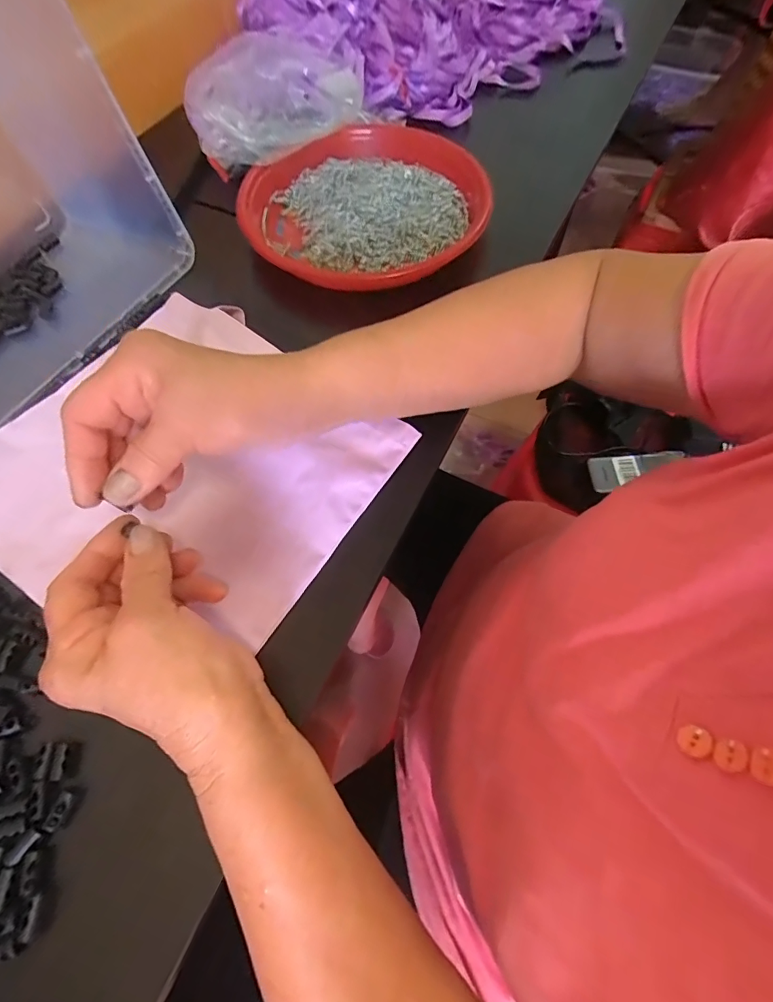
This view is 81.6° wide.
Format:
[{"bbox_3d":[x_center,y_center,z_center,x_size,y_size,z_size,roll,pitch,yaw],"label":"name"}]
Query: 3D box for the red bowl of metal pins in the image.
[{"bbox_3d":[-0.019,-0.297,0.439,0.229,0.038,0.214,3,65,2],"label":"red bowl of metal pins"}]

